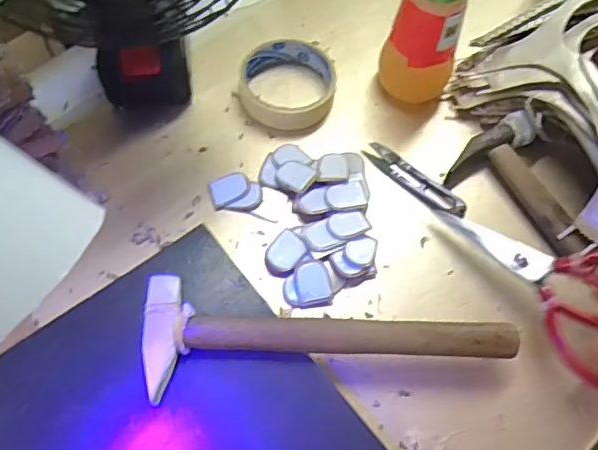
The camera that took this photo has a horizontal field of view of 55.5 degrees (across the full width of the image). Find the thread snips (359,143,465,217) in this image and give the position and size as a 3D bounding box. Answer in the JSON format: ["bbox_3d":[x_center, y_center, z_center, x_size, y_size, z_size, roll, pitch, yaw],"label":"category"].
[{"bbox_3d":[0.100,-0.040,0.489,0.100,0.011,0.023,41,68,16],"label":"thread snips"}]

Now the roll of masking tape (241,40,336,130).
[{"bbox_3d":[-0.009,-0.127,0.515,0.087,0.022,0.085,1,63,-2],"label":"roll of masking tape"}]

